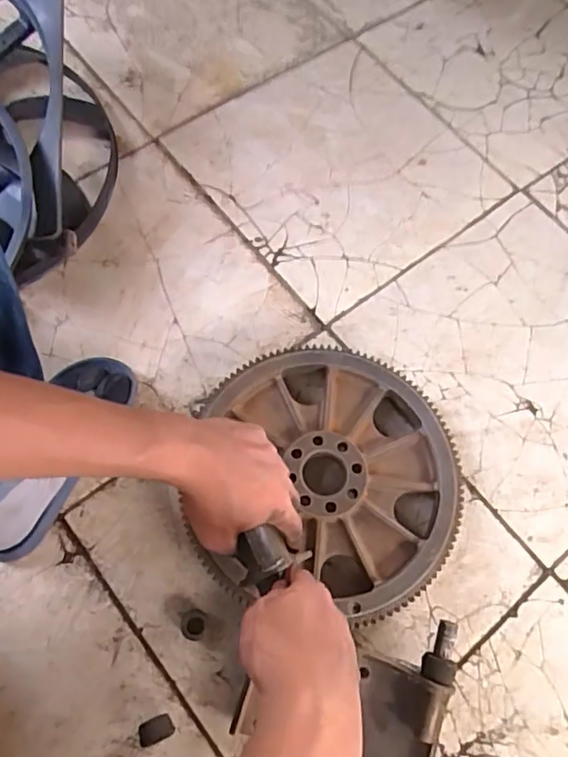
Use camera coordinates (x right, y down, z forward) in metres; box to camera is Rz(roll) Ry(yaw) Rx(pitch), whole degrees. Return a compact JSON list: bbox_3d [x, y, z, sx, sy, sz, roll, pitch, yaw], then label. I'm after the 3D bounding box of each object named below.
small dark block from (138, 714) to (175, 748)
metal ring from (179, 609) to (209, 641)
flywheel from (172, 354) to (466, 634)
[{"bbox_3d":[-0.131,0.359,0.582,0.033,0.022,0.023,-25,70,-11],"label":"small dark block"},{"bbox_3d":[-0.098,0.268,0.622,0.029,0.015,0.029,0,67,-1],"label":"metal ring"},{"bbox_3d":[0.056,0.111,0.678,0.298,0.048,0.300,12,67,4],"label":"flywheel"}]

